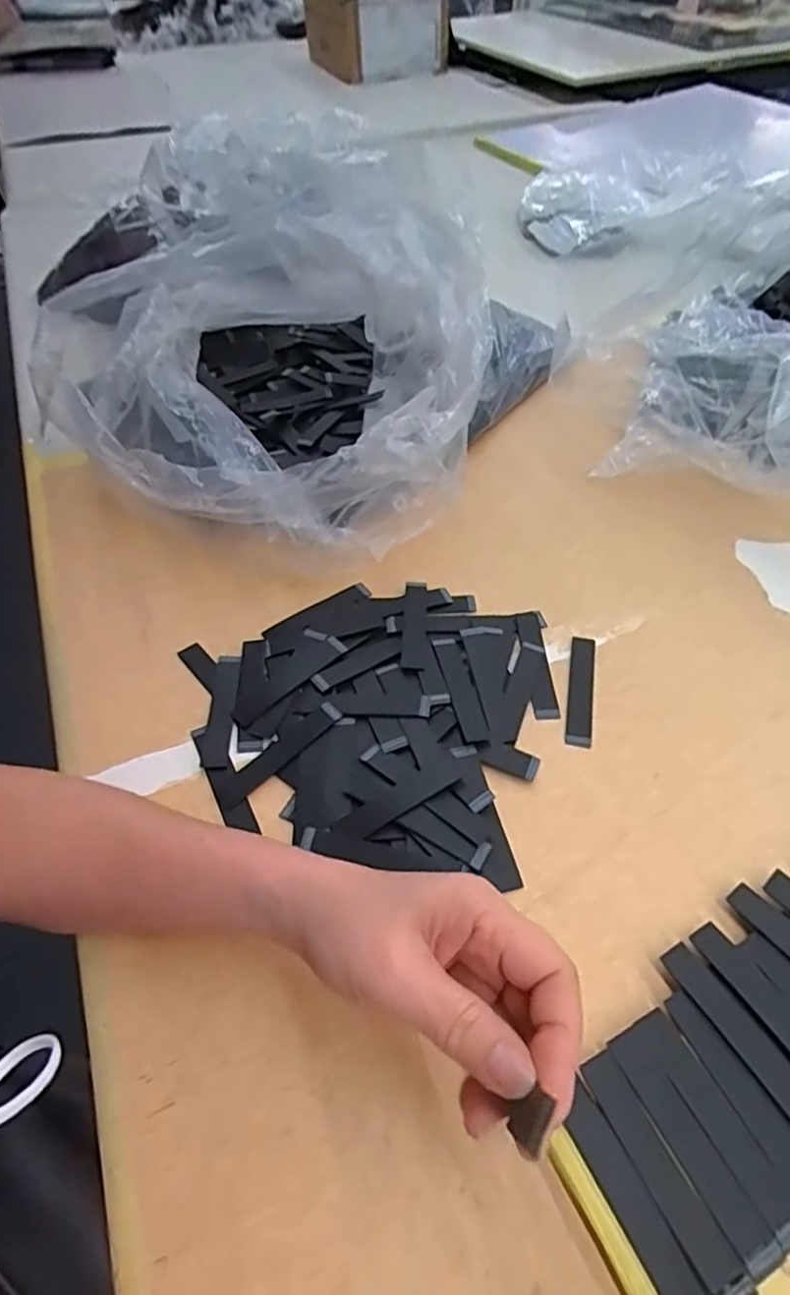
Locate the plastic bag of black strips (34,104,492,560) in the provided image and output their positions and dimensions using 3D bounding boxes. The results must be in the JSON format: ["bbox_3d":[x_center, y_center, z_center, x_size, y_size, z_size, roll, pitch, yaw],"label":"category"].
[{"bbox_3d":[-0.112,-0.272,0.583,0.376,0.151,0.388,6,53,7],"label":"plastic bag of black strips"}]

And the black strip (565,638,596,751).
[{"bbox_3d":[0.132,0.030,0.450,0.018,0.004,0.092,9,53,9],"label":"black strip"}]

